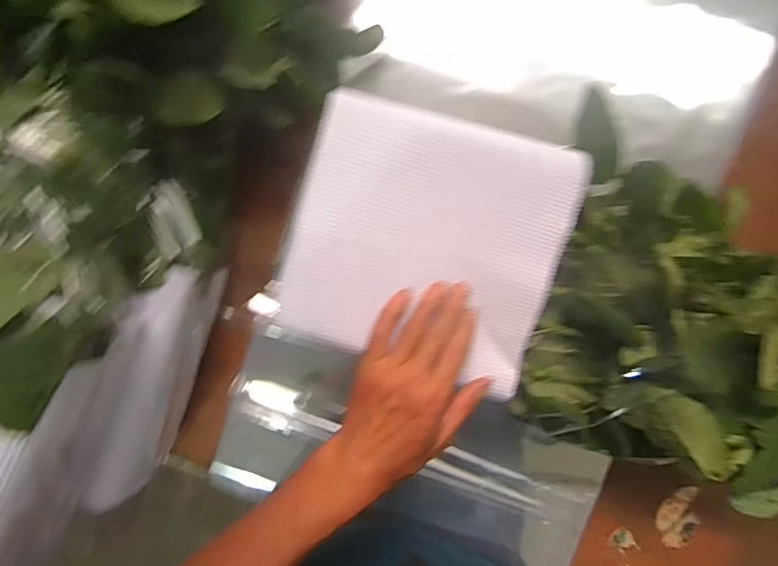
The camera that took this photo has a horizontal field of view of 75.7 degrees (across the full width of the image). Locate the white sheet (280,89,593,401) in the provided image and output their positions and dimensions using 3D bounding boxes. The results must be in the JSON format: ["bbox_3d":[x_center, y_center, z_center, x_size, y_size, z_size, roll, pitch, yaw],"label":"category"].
[{"bbox_3d":[0.036,-0.029,0.394,0.212,0.013,0.192,12,99,-12],"label":"white sheet"}]

